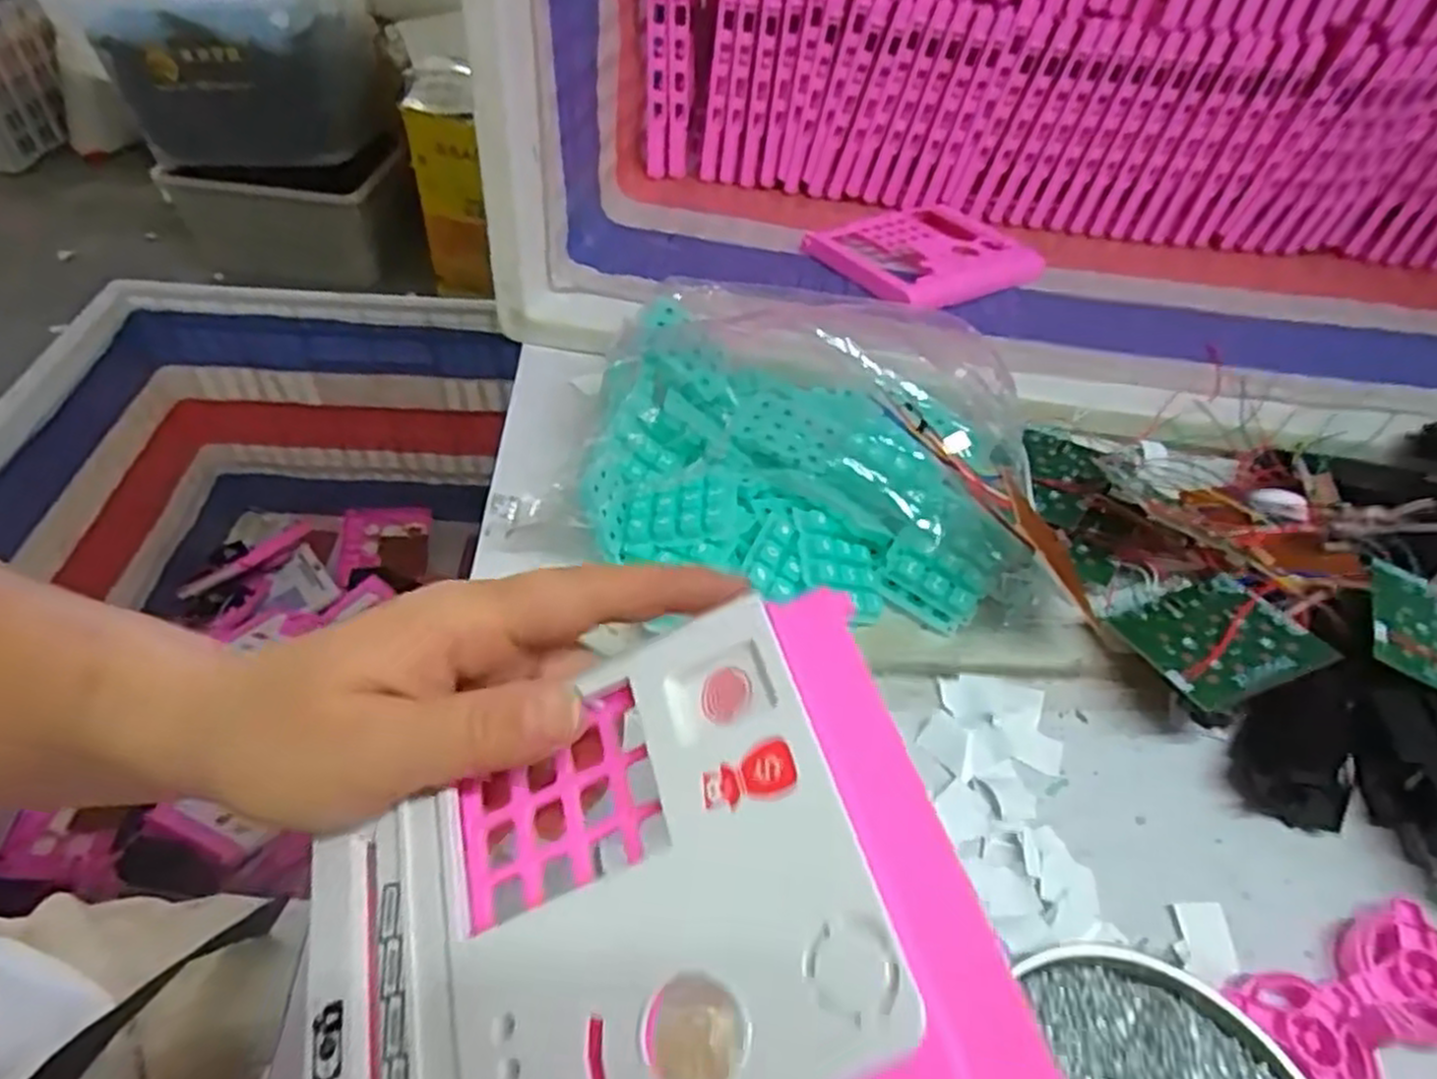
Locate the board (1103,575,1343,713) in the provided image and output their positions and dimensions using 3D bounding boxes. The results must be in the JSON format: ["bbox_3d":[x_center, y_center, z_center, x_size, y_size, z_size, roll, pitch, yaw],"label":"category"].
[{"bbox_3d":[0.243,0.047,0.383,0.070,0.006,0.070,-21,37,-5],"label":"board"}]

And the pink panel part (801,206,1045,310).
[{"bbox_3d":[0.181,-0.244,0.663,0.170,0.022,0.137,-31,56,-26],"label":"pink panel part"}]

